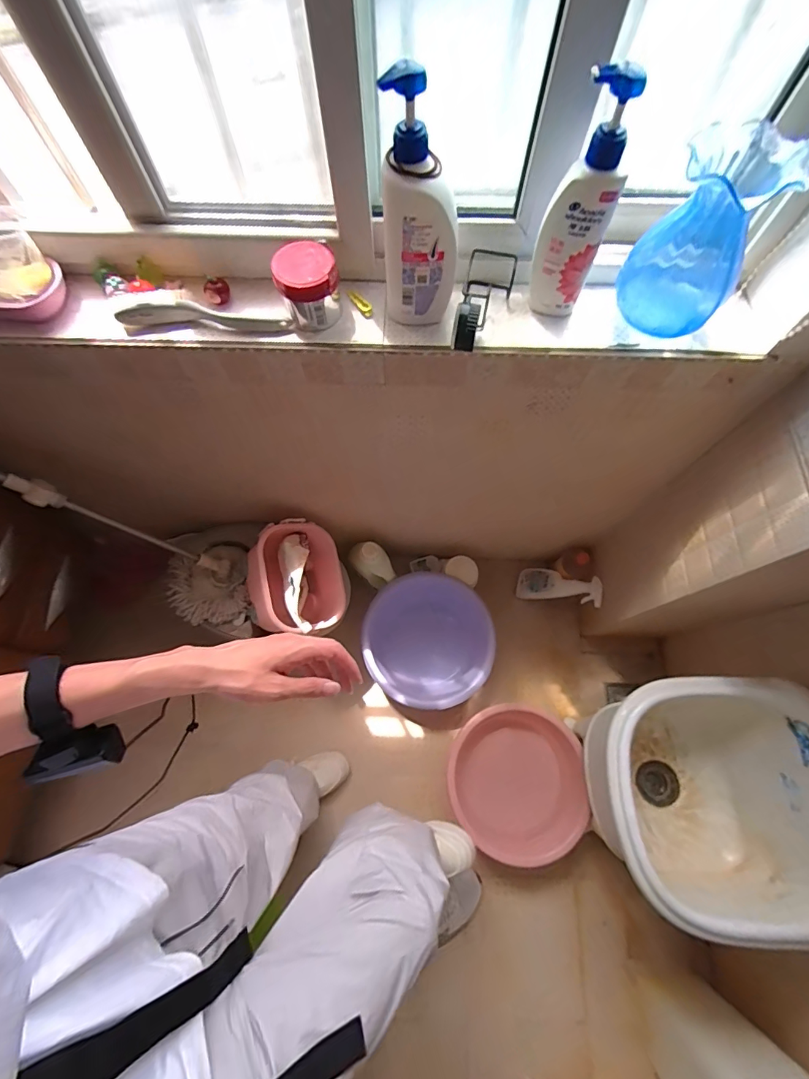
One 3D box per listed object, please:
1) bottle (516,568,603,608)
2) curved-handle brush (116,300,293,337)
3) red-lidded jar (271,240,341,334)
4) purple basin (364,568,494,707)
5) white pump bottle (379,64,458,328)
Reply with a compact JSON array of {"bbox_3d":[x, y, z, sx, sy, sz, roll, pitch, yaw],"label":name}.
[{"bbox_3d":[0.459,0.141,1.324,0.260,0.061,0.094,3,63,42],"label":"bottle"},{"bbox_3d":[-0.276,-0.306,0.616,0.230,0.029,0.028,-2,69,-1],"label":"curved-handle brush"},{"bbox_3d":[-0.129,-0.341,0.604,0.080,0.091,0.079,0,69,-1],"label":"red-lidded jar"},{"bbox_3d":[0.071,0.297,1.306,0.363,0.151,0.361,0,69,-1],"label":"purple basin"},{"bbox_3d":[0.020,-0.374,0.519,0.089,0.247,0.060,2,69,0],"label":"white pump bottle"}]

